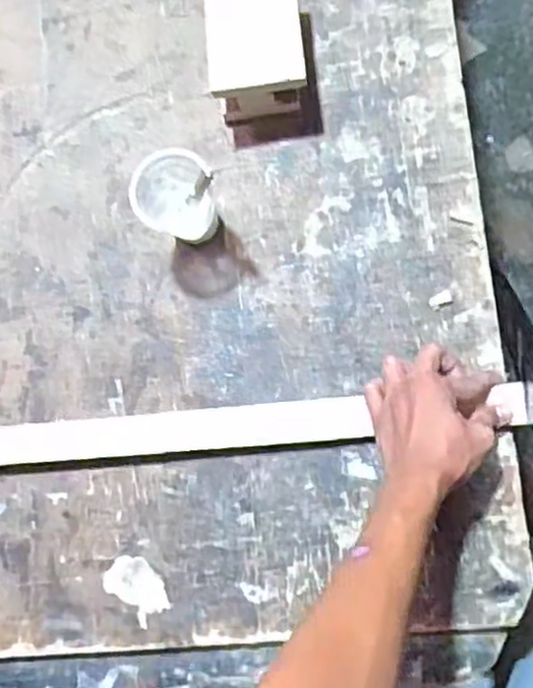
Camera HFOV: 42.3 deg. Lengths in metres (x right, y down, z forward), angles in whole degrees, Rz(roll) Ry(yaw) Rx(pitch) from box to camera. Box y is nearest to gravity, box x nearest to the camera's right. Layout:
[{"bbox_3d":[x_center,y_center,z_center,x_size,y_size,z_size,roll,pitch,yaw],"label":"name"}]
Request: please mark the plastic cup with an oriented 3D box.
[{"bbox_3d":[-0.079,-0.131,0.630,0.060,0.090,0.065,-1,85,6],"label":"plastic cup"}]

